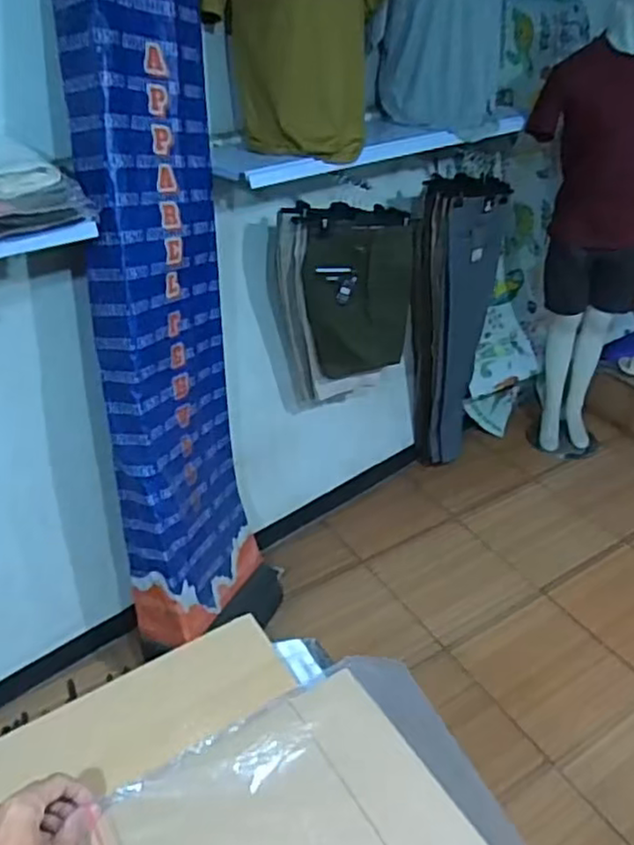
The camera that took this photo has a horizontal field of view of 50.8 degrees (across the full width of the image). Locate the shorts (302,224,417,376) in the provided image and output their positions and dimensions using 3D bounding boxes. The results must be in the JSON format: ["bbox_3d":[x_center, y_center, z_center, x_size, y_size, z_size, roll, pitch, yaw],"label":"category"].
[{"bbox_3d":[0.111,-0.329,1.846,0.284,0.402,0.079,1,33,0],"label":"shorts"}]

